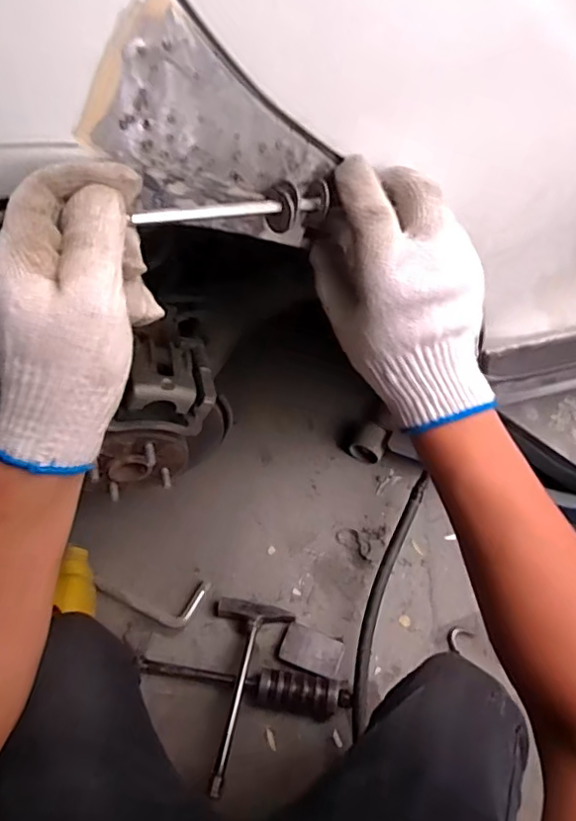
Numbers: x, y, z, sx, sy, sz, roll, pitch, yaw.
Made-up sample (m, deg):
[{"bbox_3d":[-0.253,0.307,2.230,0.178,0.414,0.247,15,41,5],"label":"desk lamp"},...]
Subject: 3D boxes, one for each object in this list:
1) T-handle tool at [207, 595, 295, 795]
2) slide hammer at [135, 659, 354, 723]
[{"bbox_3d":[-0.073,0.412,0.841,0.122,0.034,0.268,8,47,6],"label":"T-handle tool"},{"bbox_3d":[-0.067,0.407,0.853,0.315,0.041,0.054,10,61,7],"label":"slide hammer"}]

